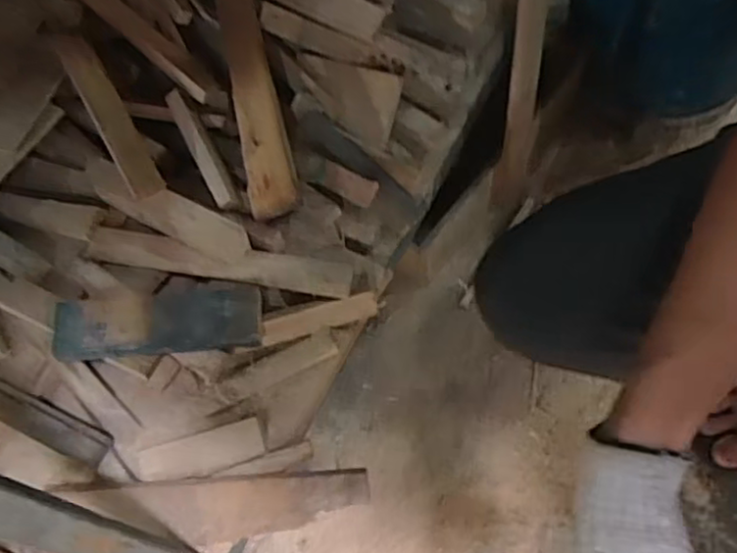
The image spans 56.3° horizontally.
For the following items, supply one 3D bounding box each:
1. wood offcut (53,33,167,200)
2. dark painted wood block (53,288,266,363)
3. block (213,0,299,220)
[{"bbox_3d":[-0.241,-0.150,0.639,0.032,0.020,0.170,-29,87,-13],"label":"wood offcut"},{"bbox_3d":[-0.183,0.039,0.600,0.176,0.019,0.055,-10,61,5],"label":"dark painted wood block"},{"bbox_3d":[-0.115,-0.191,0.669,0.046,0.029,0.283,-13,73,-4],"label":"block"}]

